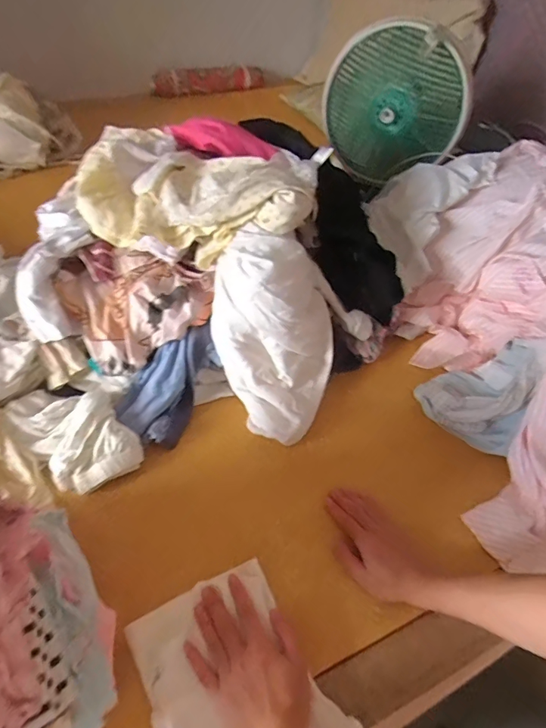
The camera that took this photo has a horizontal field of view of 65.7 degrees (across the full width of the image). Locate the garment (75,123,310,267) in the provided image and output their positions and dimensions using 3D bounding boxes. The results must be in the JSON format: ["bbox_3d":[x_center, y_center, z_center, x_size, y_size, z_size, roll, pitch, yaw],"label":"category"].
[{"bbox_3d":[-0.120,-0.249,0.631,0.344,0.098,0.182,16,50,11],"label":"garment"}]

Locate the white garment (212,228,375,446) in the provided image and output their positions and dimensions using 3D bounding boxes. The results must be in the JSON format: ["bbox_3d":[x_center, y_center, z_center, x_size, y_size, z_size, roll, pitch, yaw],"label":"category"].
[{"bbox_3d":[0.011,-0.051,0.635,0.197,0.232,0.220,24,52,17],"label":"white garment"}]

